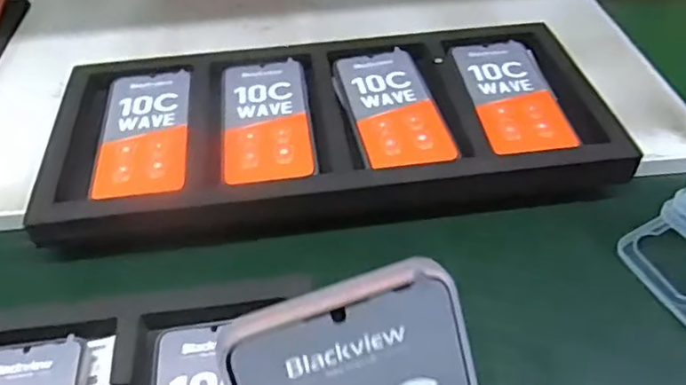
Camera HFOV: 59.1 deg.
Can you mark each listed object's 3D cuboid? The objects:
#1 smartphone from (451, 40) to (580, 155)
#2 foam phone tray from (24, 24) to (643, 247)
[{"bbox_3d":[0.158,-0.093,0.563,0.077,0.005,0.170,-4,45,-3],"label":"smartphone"},{"bbox_3d":[-0.009,-0.063,0.553,0.481,0.043,0.233,-6,45,-5],"label":"foam phone tray"}]

